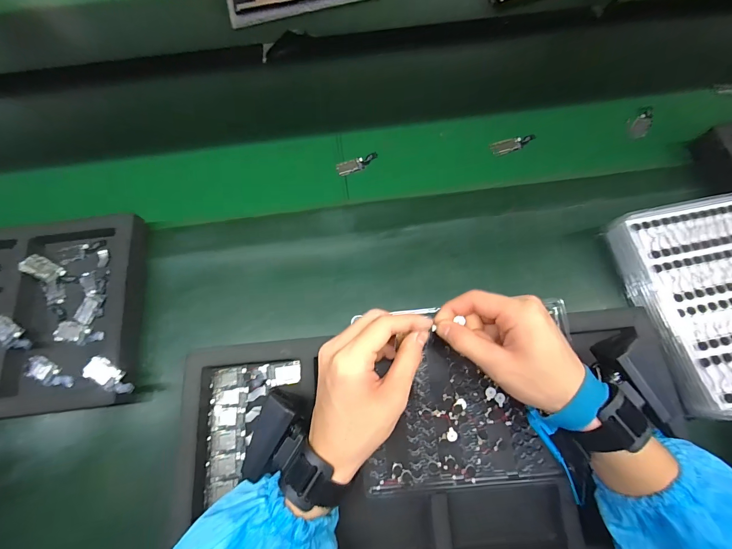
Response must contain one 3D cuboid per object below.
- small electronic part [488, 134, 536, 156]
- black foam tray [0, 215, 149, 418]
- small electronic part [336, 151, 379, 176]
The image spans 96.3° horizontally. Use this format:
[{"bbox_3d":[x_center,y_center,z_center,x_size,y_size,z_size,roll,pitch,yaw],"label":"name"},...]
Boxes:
[{"bbox_3d":[0.212,-0.188,0.472,0.066,0.004,0.024,-18,70,-5],"label":"small electronic part"},{"bbox_3d":[-0.509,0.059,0.384,0.501,0.044,0.226,-7,69,-1],"label":"black foam tray"},{"bbox_3d":[-0.012,-0.158,0.467,0.063,0.010,0.022,-28,71,-9],"label":"small electronic part"}]

